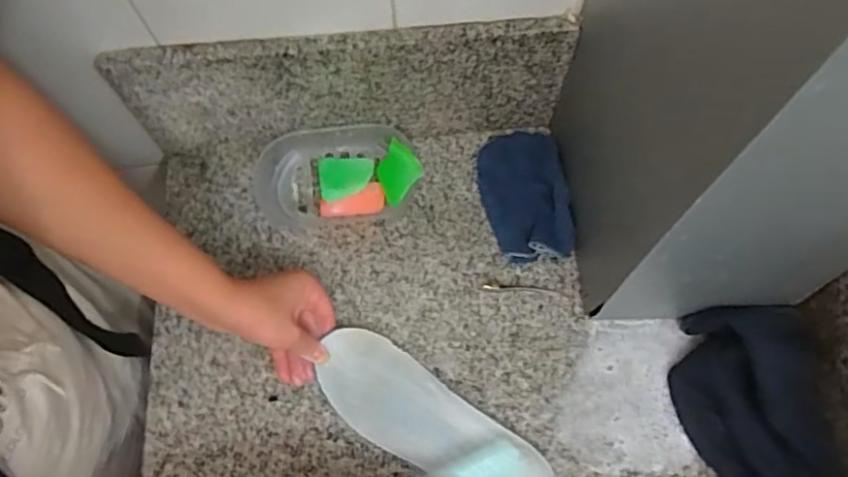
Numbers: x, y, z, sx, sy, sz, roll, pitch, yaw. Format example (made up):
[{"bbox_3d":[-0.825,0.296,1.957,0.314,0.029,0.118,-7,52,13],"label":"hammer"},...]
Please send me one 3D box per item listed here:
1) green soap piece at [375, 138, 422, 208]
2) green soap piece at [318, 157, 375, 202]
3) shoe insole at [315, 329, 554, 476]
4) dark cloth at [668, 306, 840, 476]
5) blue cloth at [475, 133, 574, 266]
[{"bbox_3d":[-0.028,-0.063,0.572,0.047,0.011,0.049,43,103,26],"label":"green soap piece"},{"bbox_3d":[-0.077,-0.061,0.580,0.053,0.012,0.051,-1,69,2],"label":"green soap piece"},{"bbox_3d":[0.006,0.163,0.514,0.225,0.014,0.077,30,71,14],"label":"shoe insole"},{"bbox_3d":[0.282,0.184,0.489,0.112,0.049,0.255,-1,68,-1],"label":"dark cloth"},{"bbox_3d":[0.101,-0.045,0.598,0.080,0.025,0.141,-9,68,-4],"label":"blue cloth"}]

